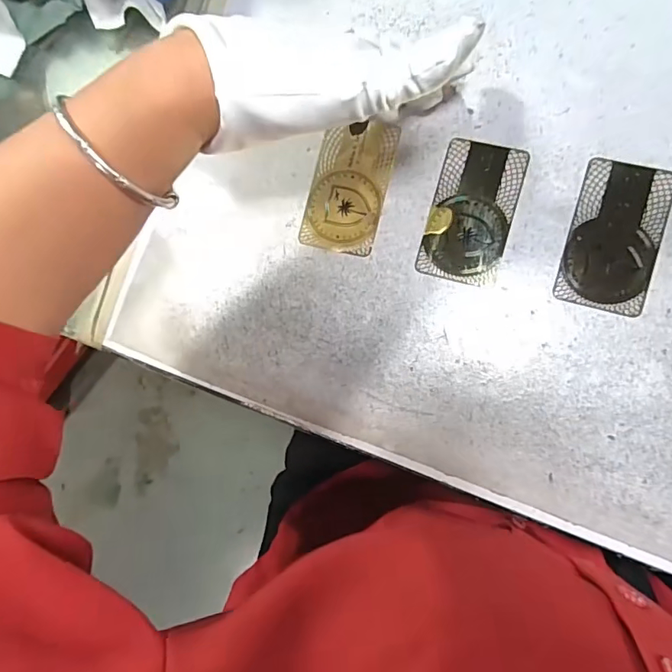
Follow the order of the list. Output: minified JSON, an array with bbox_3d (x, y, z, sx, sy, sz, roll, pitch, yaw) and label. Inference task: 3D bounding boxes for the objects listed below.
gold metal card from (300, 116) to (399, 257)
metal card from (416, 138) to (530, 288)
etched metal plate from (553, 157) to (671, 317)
[{"bbox_3d":[0.008,-0.096,0.315,0.049,0.004,0.085,13,89,9],"label":"gold metal card"},{"bbox_3d":[0.083,-0.076,0.300,0.048,0.004,0.086,15,89,10],"label":"metal card"},{"bbox_3d":[0.161,-0.058,0.285,0.048,0.004,0.088,16,90,10],"label":"etched metal plate"}]

